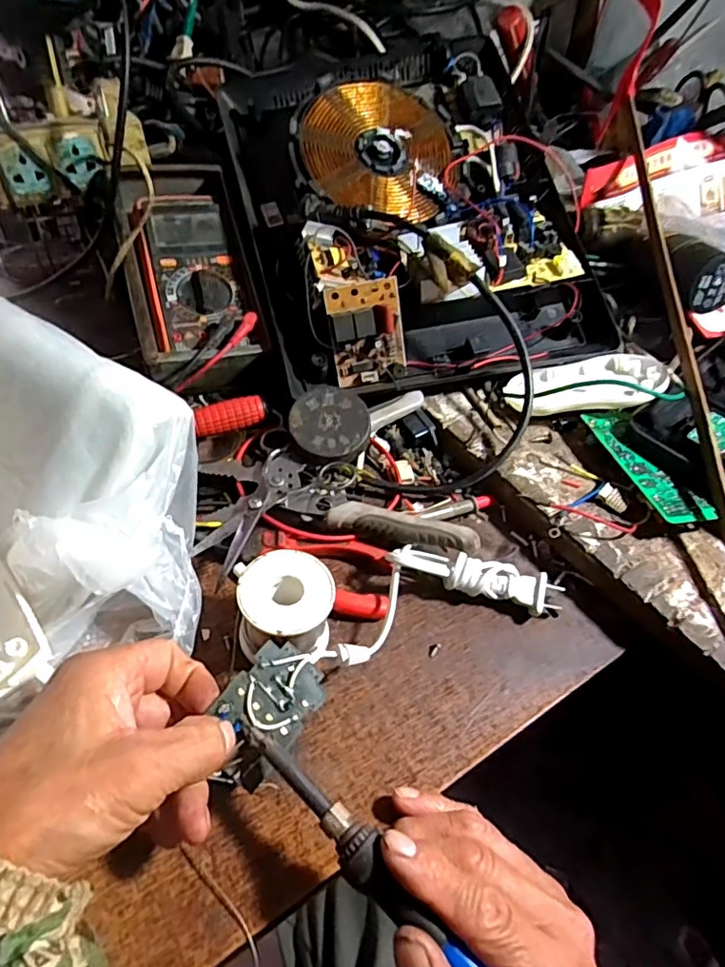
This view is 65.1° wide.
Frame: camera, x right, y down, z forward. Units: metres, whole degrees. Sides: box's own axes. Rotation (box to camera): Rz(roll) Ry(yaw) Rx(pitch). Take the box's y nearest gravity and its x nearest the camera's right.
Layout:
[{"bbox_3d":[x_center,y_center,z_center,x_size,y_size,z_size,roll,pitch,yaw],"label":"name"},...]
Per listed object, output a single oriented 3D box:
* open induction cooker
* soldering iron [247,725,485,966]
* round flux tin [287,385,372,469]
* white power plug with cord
[{"bbox_3d":[0.046,-0.247,0.499,0.291,0.089,0.348,-15,73,-12],"label":"open induction cooker"},{"bbox_3d":[0.023,0.174,0.225,0.206,0.018,0.017,38,55,23],"label":"soldering iron"},{"bbox_3d":[-0.023,-0.041,0.410,0.056,0.015,0.059,1,66,-3],"label":"round flux tin"},{"bbox_3d":[0.074,0.060,0.366,0.111,0.029,0.025,12,48,4],"label":"white power plug with cord"}]

